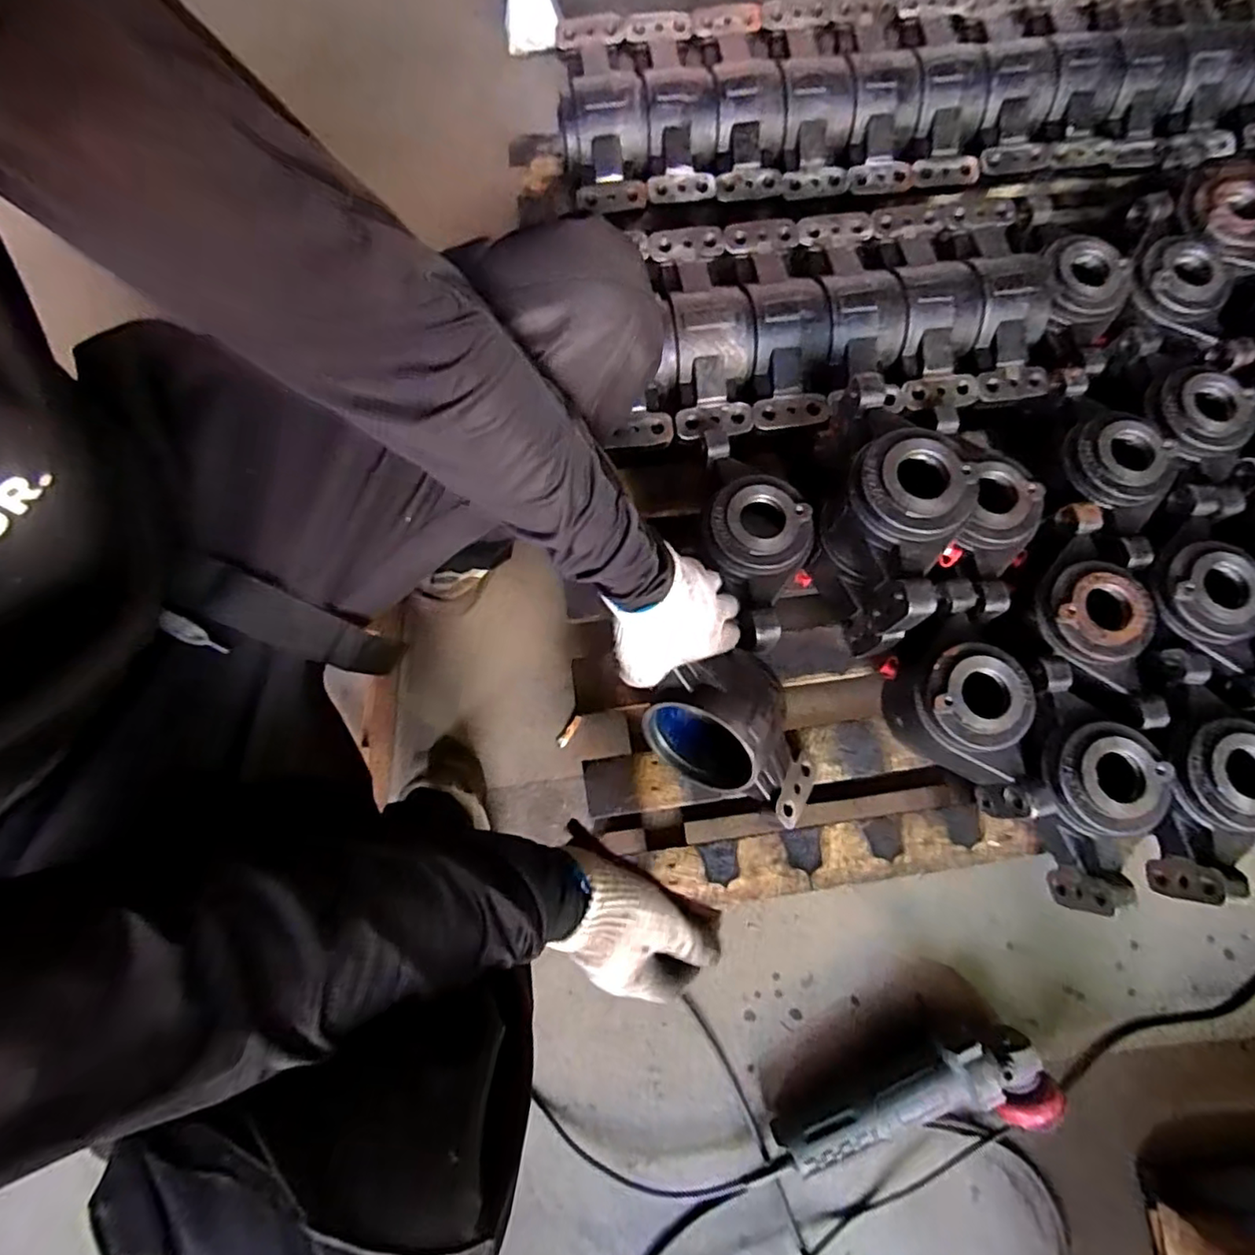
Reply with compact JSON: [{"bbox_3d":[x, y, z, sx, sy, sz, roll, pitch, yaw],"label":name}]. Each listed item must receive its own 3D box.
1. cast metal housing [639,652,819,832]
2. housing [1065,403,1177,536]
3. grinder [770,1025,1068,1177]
[{"bbox_3d":[0.108,0.098,0.581,0.167,0.120,0.094,37,55,6],"label":"cast metal housing"},{"bbox_3d":[0.497,-0.163,0.642,0.102,0.041,0.116,28,77,5],"label":"housing"},{"bbox_3d":[0.272,0.450,0.607,0.268,0.059,0.081,-10,77,-4],"label":"grinder"}]

